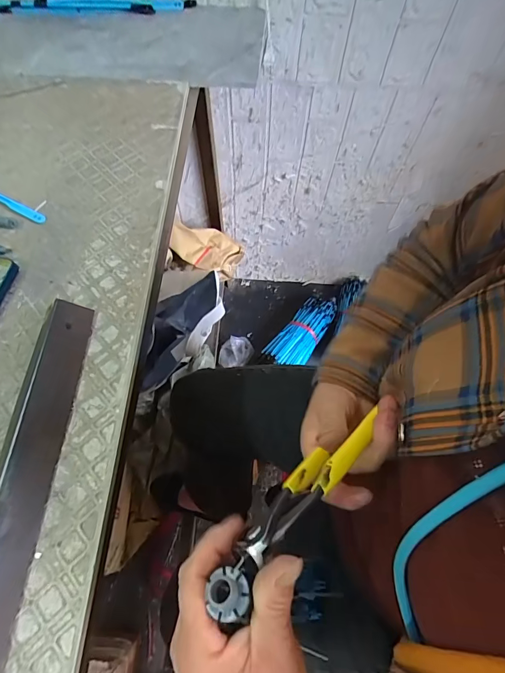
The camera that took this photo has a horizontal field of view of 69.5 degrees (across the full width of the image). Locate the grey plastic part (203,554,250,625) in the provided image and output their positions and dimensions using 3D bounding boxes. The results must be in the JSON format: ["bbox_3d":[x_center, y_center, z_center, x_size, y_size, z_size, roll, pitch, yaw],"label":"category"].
[{"bbox_3d":[-0.012,0.137,0.194,0.021,0.015,0.024,-8,66,-6],"label":"grey plastic part"}]

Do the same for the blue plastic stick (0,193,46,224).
[{"bbox_3d":[-0.300,-0.165,0.422,0.149,0.004,0.014,26,67,11],"label":"blue plastic stick"}]

